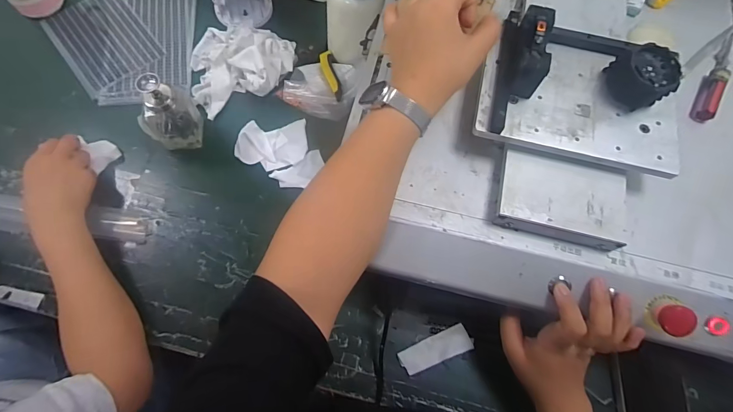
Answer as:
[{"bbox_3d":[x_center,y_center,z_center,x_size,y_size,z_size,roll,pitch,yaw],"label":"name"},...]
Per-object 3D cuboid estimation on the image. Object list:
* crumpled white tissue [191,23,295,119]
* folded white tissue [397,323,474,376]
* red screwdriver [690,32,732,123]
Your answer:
[{"bbox_3d":[-0.195,-0.234,0.569,0.165,0.047,0.150,-24,74,-11],"label":"crumpled white tissue"},{"bbox_3d":[0.085,0.176,0.463,0.090,0.010,0.032,-20,73,-9],"label":"folded white tissue"},{"bbox_3d":[0.416,-0.159,0.445,0.022,0.016,0.148,32,72,8],"label":"red screwdriver"}]

